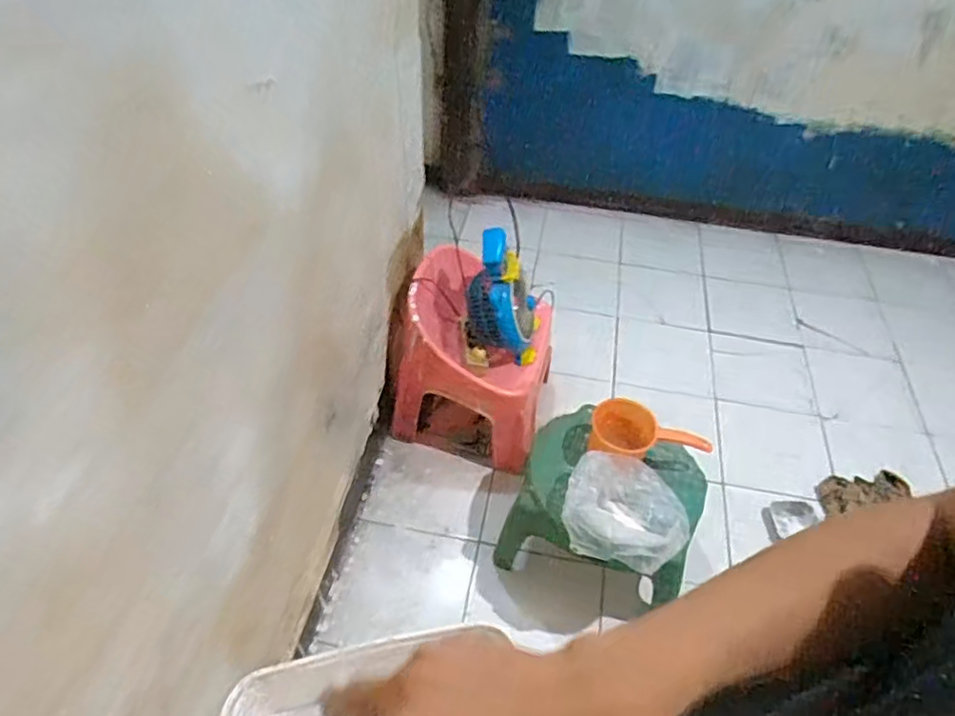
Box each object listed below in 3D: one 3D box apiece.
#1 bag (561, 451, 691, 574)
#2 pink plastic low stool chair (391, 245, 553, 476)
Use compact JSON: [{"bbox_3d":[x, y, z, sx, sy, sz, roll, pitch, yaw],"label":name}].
[{"bbox_3d":[0.286,0.295,1.274,0.233,0.083,0.201,6,48,4],"label":"bag"},{"bbox_3d":[-0.003,0.002,1.650,0.355,0.442,0.332,10,48,7],"label":"pink plastic low stool chair"}]

